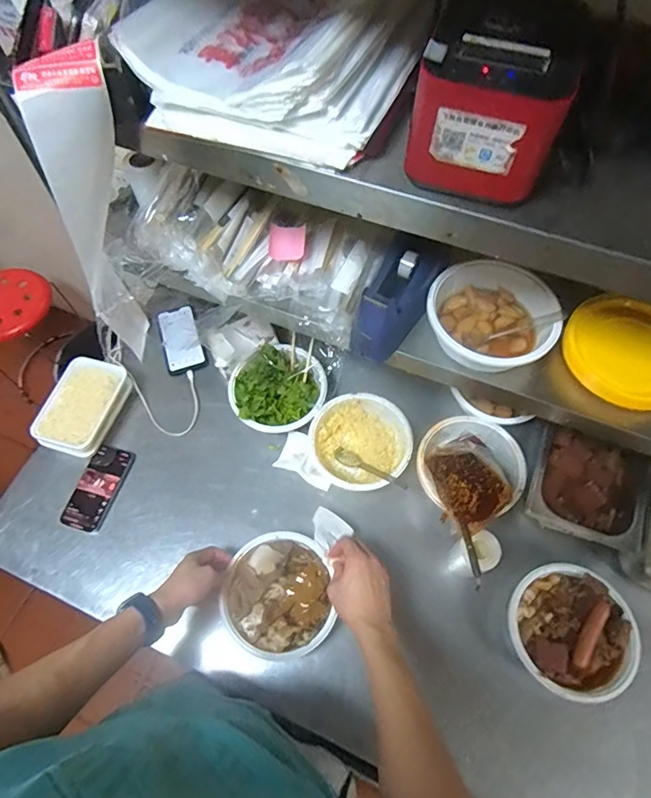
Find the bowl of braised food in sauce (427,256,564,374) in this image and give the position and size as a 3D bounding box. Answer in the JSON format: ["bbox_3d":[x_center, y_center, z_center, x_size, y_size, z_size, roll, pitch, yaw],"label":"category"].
[{"bbox_3d":[0.224,-0.118,0.656,0.161,0.060,0.155,-1,62,2],"label":"bowl of braised food in sauce"}]

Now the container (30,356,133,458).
[{"bbox_3d":[-0.436,0.019,0.874,0.119,0.065,0.173,15,63,10],"label":"container"}]

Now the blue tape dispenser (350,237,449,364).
[{"bbox_3d":[0.096,-0.130,0.647,0.076,0.096,0.146,23,65,14],"label":"blue tape dispenser"}]

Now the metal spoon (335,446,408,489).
[{"bbox_3d":[0.076,0.118,0.807,0.146,0.018,0.031,24,63,36],"label":"metal spoon"}]

